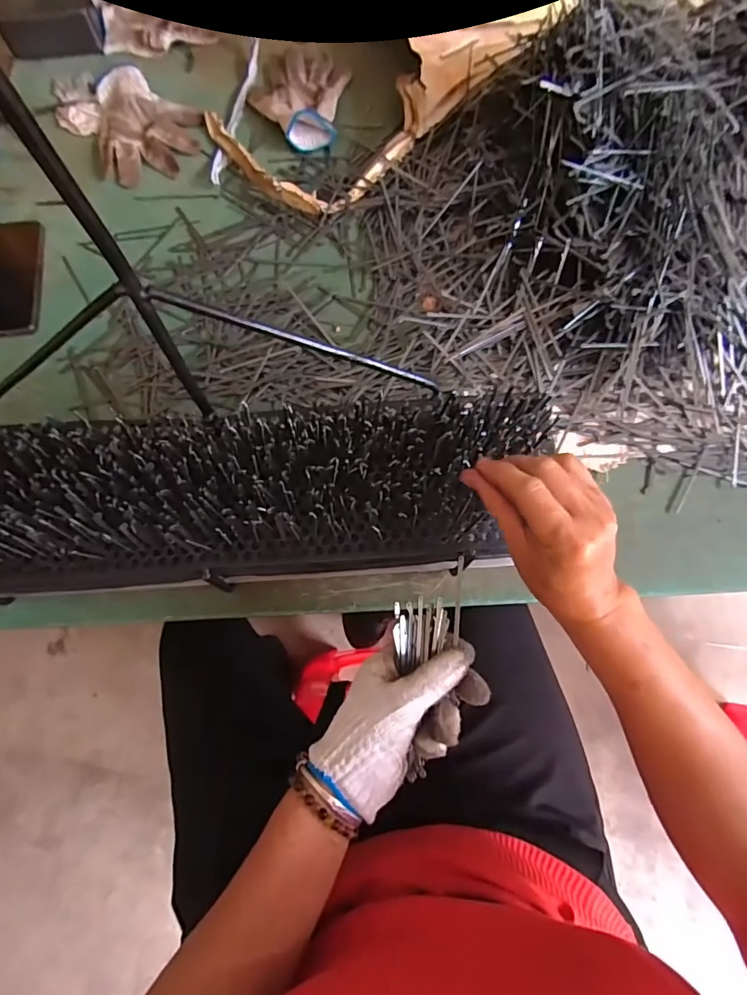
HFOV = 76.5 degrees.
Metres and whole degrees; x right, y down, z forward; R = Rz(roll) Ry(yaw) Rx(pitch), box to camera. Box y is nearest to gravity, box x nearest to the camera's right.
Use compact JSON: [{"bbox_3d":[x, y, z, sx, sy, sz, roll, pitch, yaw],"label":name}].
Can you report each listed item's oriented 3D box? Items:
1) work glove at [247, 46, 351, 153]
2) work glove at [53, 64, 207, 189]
[{"bbox_3d":[-0.105,-0.558,0.649,0.123,0.028,0.179,7,73,2],"label":"work glove"},{"bbox_3d":[-0.337,-0.523,0.639,0.149,0.030,0.231,-40,77,-11],"label":"work glove"}]

